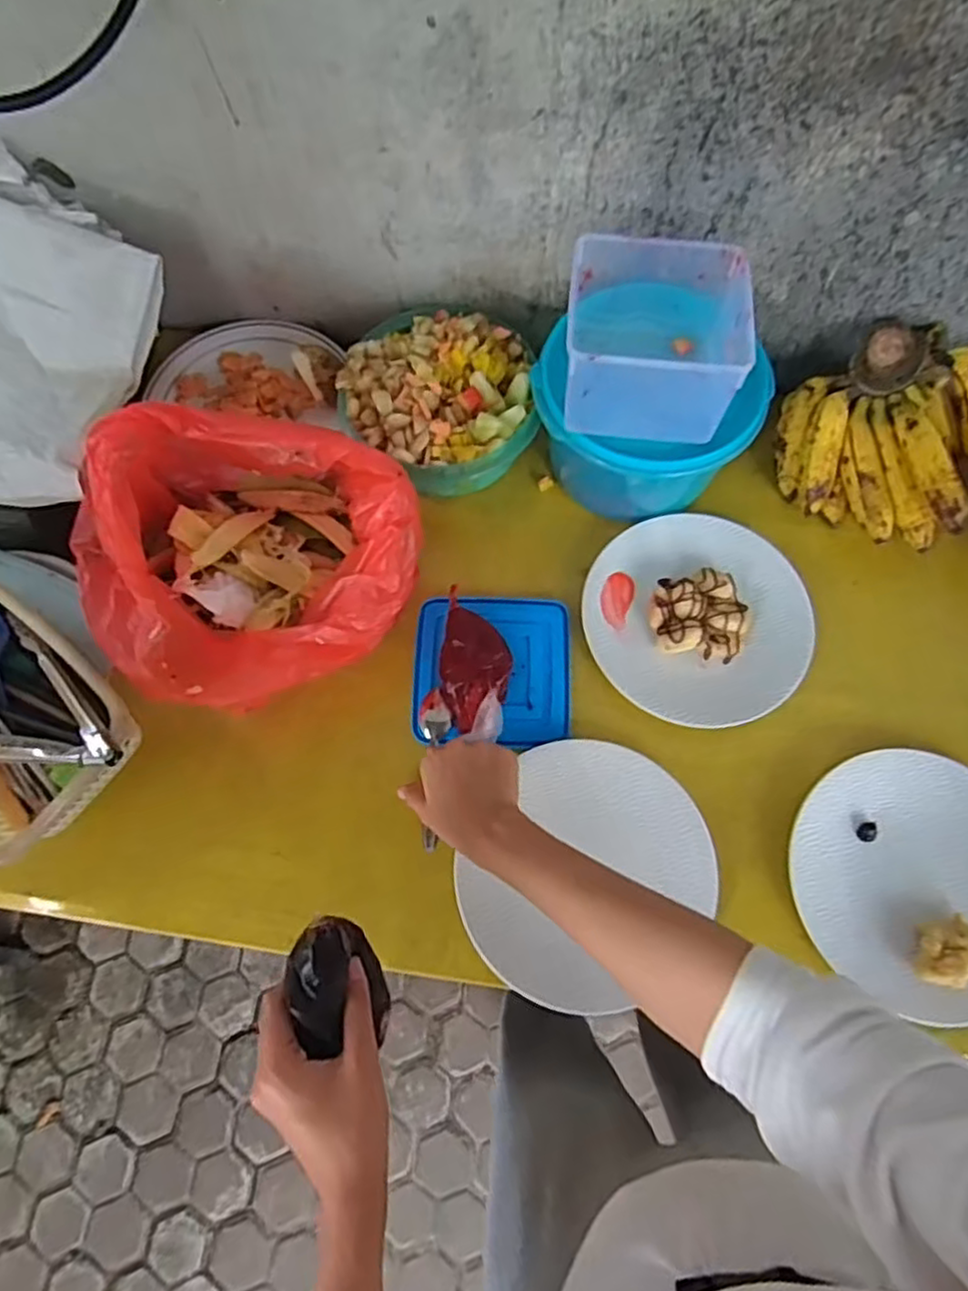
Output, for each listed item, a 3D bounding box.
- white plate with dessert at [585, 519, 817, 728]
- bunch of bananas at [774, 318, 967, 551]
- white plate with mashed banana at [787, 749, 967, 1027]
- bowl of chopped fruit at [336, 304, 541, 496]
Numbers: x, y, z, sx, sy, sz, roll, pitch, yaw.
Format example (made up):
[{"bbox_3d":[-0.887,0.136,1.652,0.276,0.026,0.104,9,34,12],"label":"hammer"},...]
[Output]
[{"bbox_3d":[0.195,-0.028,0.638,0.199,0.029,0.192,-5,72,0],"label":"white plate with dessert"},{"bbox_3d":[0.387,-0.208,0.661,0.175,0.081,0.179,37,76,12],"label":"bunch of bananas"},{"bbox_3d":[0.352,0.186,0.549,0.203,0.023,0.190,0,72,1],"label":"white plate with mashed banana"},{"bbox_3d":[-0.040,-0.244,0.672,0.178,0.076,0.177,0,72,1],"label":"bowl of chopped fruit"}]

